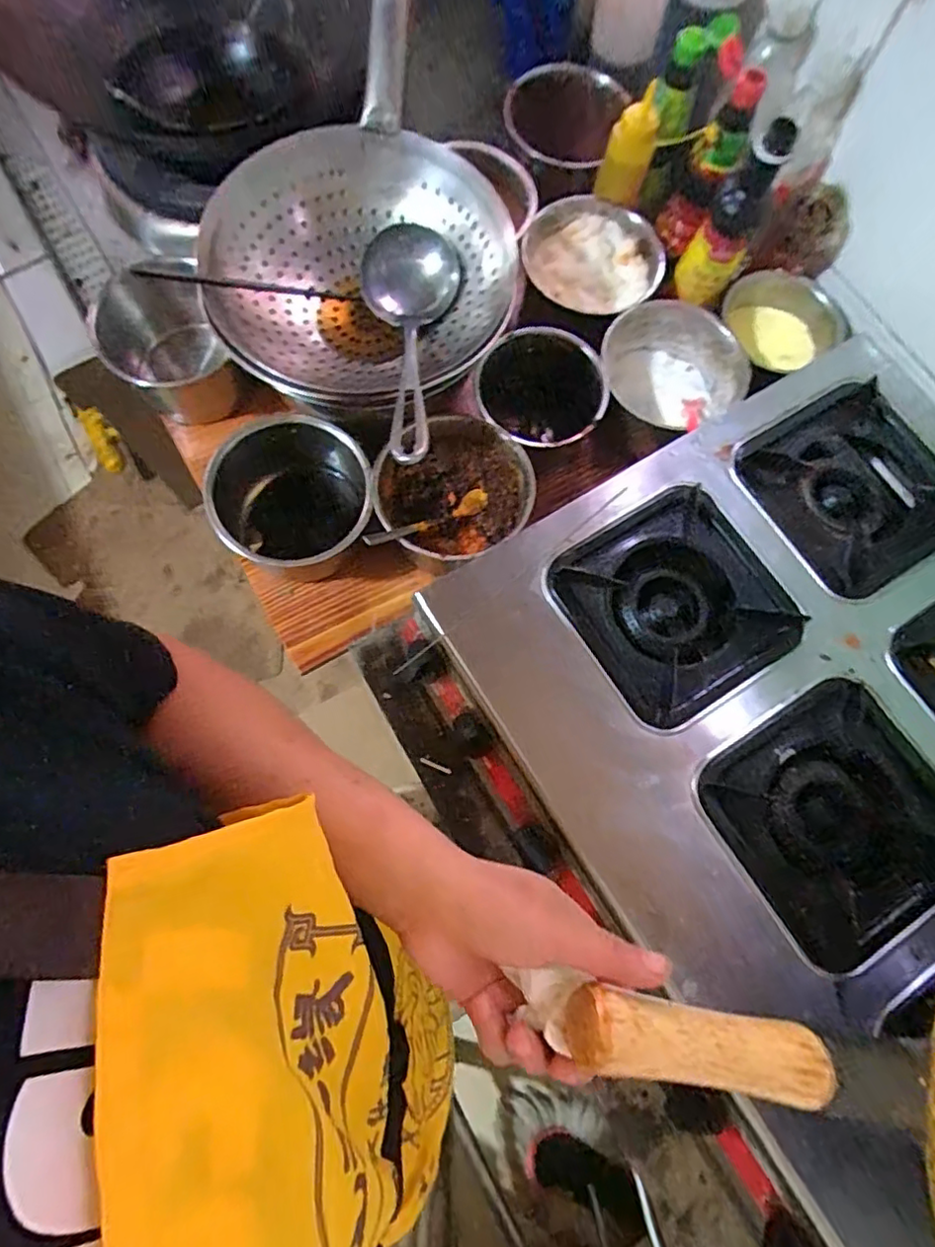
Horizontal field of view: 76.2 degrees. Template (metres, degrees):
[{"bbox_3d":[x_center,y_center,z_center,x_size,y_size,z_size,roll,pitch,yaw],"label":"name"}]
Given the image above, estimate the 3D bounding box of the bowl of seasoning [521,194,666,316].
[{"bbox_3d":[0.142,-0.412,0.678,0.130,0.062,0.123,0,74,0],"label":"bowl of seasoning"}]

